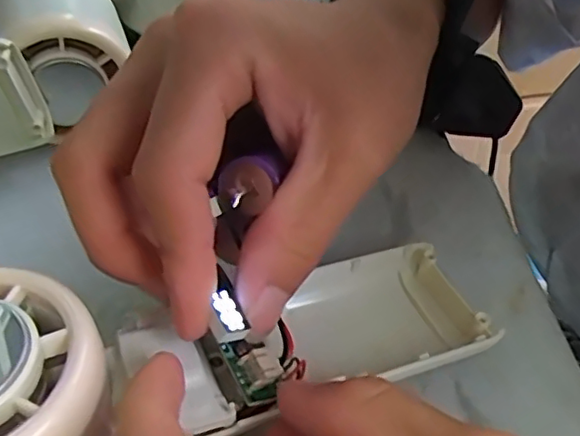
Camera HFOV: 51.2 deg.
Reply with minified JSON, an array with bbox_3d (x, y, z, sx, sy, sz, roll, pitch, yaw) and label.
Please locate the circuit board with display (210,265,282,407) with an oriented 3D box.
[{"bbox_3d":[-0.012,0.030,0.150,0.011,0.007,0.032,-26,92,-25],"label":"circuit board with display"}]

